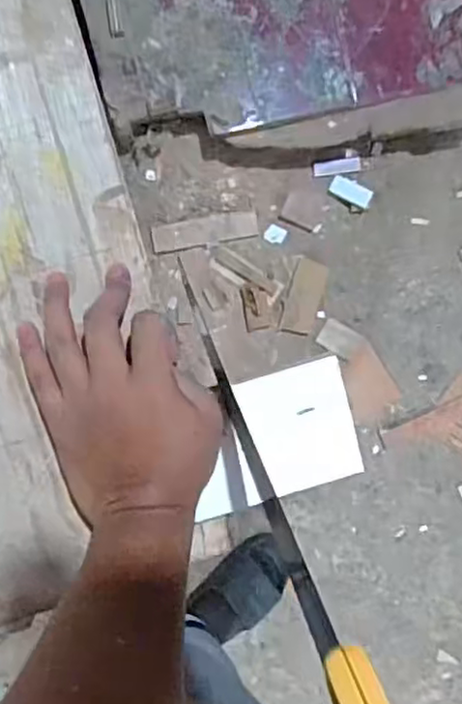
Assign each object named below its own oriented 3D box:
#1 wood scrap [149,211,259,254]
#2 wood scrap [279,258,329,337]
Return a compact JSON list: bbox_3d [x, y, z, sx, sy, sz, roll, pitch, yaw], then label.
[{"bbox_3d":[-0.043,-0.200,1.101,0.174,0.009,0.046,-11,94,-9],"label":"wood scrap"},{"bbox_3d":[0.124,-0.092,1.126,0.056,0.007,0.124,16,94,-5],"label":"wood scrap"}]

